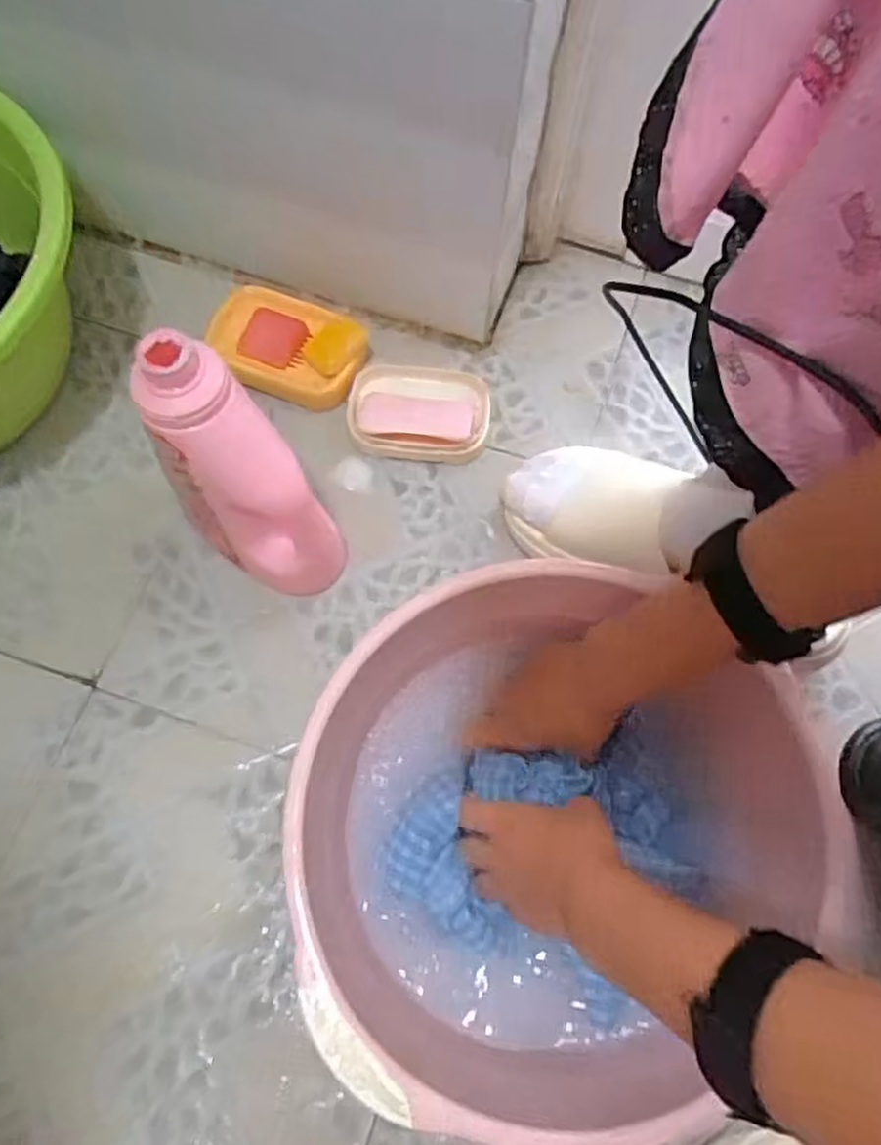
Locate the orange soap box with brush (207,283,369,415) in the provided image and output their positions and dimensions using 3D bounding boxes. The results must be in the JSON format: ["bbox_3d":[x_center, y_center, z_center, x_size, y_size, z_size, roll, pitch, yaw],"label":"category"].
[{"bbox_3d":[-0.138,-0.204,0.651,0.144,0.023,0.091,20,71,5],"label":"orange soap box with brush"}]

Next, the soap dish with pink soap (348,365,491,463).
[{"bbox_3d":[-0.018,-0.138,0.630,0.116,0.025,0.082,6,70,-1],"label":"soap dish with pink soap"}]

